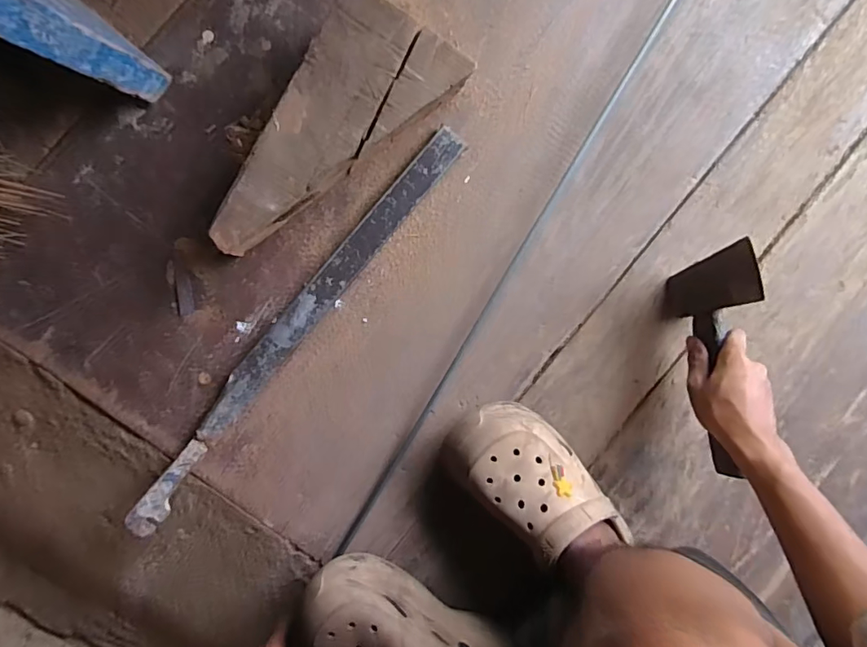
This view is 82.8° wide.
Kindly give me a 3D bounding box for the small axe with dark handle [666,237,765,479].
[{"bbox_3d":[0.306,0.039,0.547,0.027,0.110,0.249,-4,98,-7],"label":"small axe with dark handle"}]

